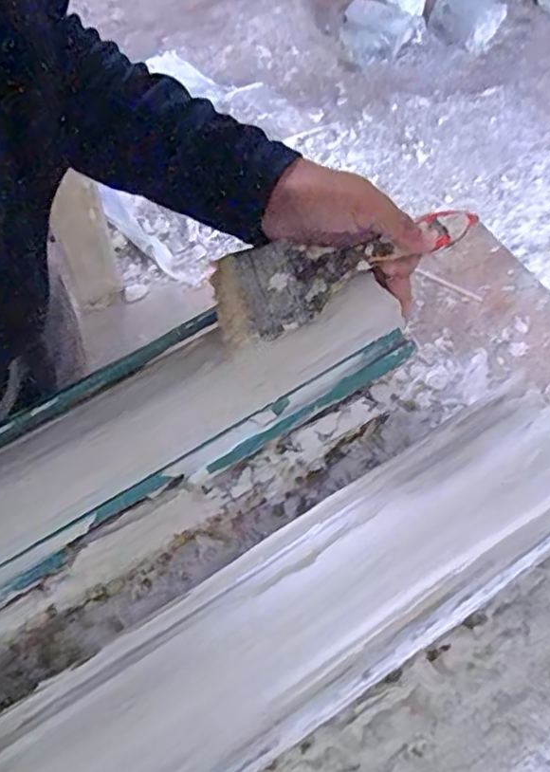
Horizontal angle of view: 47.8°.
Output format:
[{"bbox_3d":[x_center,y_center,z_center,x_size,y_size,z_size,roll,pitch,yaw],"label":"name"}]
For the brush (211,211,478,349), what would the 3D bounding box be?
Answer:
[{"bbox_3d":[0.040,-0.078,0.397,0.166,0.018,0.058,-21,85,1],"label":"brush"}]

